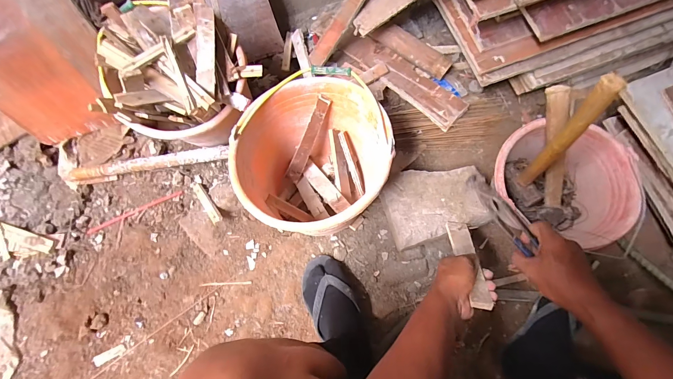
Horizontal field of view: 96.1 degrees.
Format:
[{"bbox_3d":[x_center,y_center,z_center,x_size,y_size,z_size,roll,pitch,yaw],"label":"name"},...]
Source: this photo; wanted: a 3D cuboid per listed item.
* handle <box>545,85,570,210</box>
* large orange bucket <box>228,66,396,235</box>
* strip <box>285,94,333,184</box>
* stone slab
[{"bbox_3d":[0.431,-0.075,0.594,0.029,0.037,0.251,-19,115,-5],"label":"handle"},{"bbox_3d":[-0.027,-0.057,0.629,0.279,0.244,0.321,29,78,14],"label":"large orange bucket"},{"bbox_3d":[-0.061,-0.105,0.663,0.035,0.009,0.199,17,112,-24],"label":"strip"},{"bbox_3d":[0.207,0.021,0.634,0.208,0.023,0.146,-20,72,4],"label":"stone slab"}]

